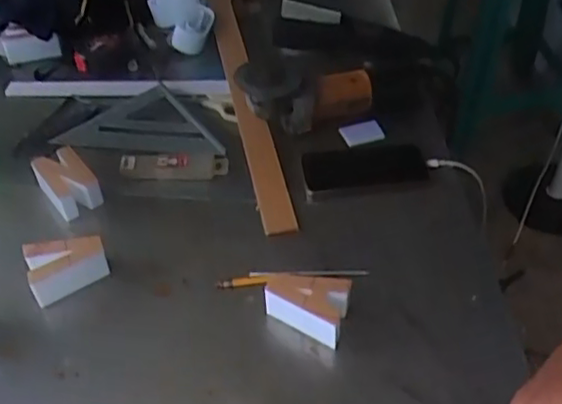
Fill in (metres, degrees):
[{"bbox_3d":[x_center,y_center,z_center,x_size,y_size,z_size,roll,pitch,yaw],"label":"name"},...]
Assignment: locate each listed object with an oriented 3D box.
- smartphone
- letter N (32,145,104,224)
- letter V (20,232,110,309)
[{"bbox_3d":[0.115,-0.047,0.917,0.171,0.066,0.013,-8,33,-7],"label":"smartphone"},{"bbox_3d":[-0.274,-0.027,0.862,0.058,0.041,0.096,-29,49,-24],"label":"letter N"},{"bbox_3d":[-0.240,0.074,0.759,0.085,0.043,0.060,-15,45,-11],"label":"letter V"}]

